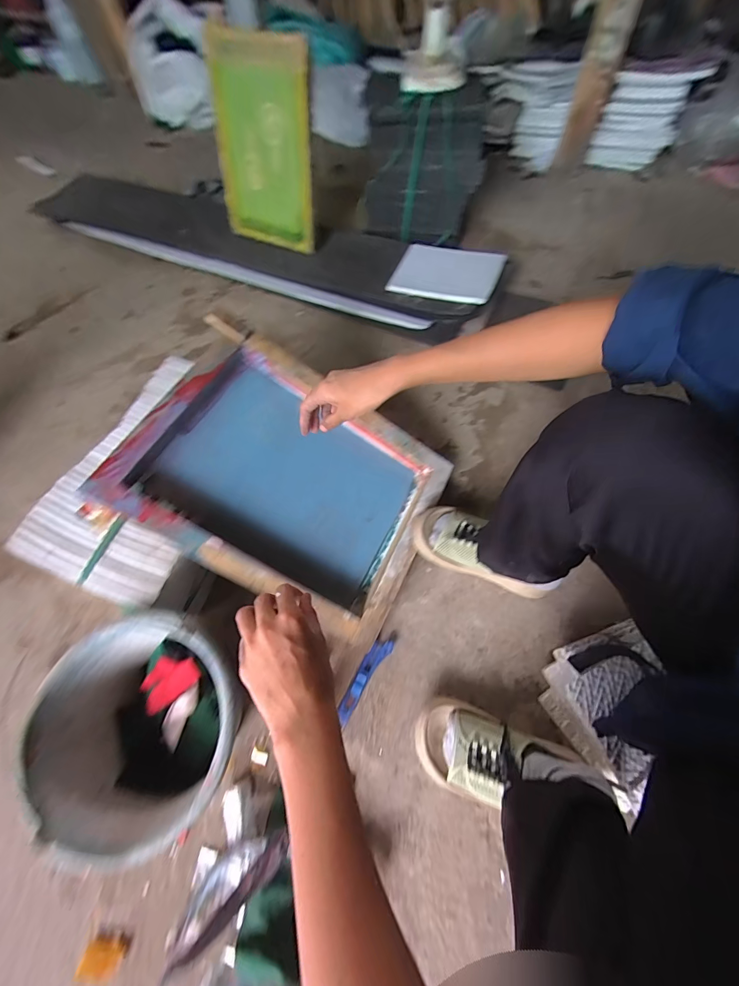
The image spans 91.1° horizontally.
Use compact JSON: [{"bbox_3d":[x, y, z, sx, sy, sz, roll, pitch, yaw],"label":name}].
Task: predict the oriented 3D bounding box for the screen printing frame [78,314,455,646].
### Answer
[{"bbox_3d":[-0.122,-0.023,0.614,0.462,0.062,0.358,32,67,-11],"label":"screen printing frame"}]

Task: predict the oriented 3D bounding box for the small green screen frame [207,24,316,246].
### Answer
[{"bbox_3d":[-0.266,-0.861,0.916,0.297,0.387,0.048,31,54,20],"label":"small green screen frame"}]

